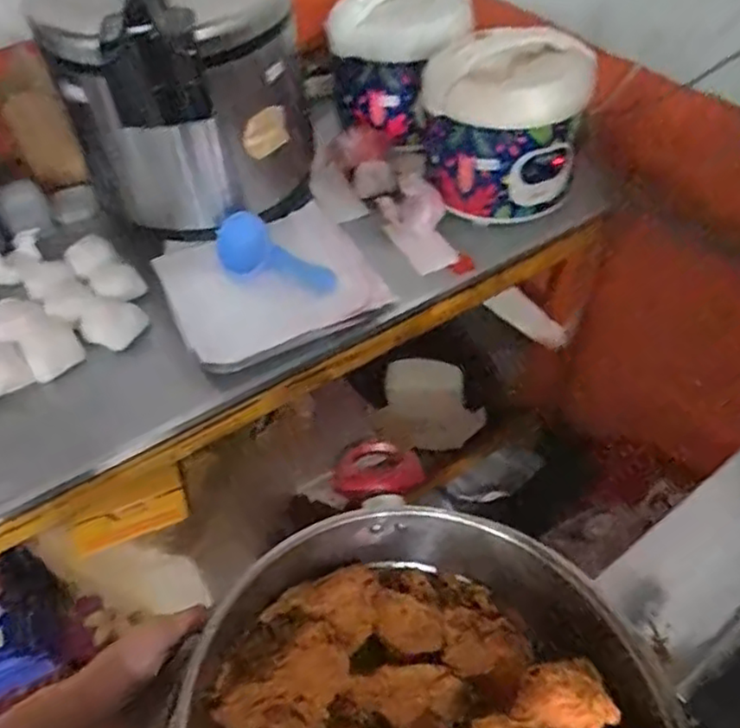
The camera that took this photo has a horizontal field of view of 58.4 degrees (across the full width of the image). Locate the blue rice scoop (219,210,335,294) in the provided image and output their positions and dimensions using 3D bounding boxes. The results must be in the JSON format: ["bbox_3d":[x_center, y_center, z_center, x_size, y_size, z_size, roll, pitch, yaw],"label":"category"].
[{"bbox_3d":[-0.145,-0.162,1.008,0.209,0.062,0.069,28,56,20],"label":"blue rice scoop"}]

